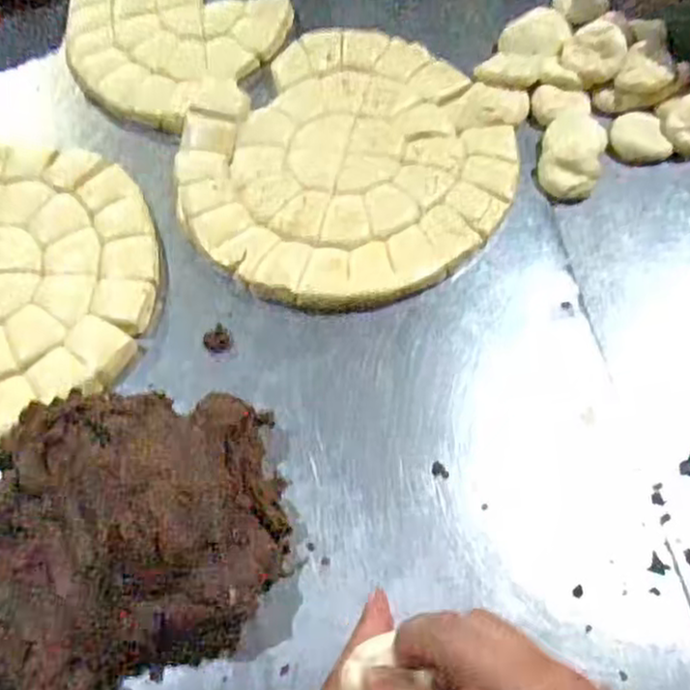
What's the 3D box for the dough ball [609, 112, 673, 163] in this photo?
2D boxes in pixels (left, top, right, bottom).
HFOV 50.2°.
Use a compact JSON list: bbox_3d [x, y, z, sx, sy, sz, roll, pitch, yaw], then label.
[{"bbox_3d":[0.310,-0.222,0.785,0.051,0.024,0.067,-8,61,-6],"label":"dough ball"}]

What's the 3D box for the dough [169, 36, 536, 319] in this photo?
[{"bbox_3d":[0.008,-0.189,0.760,0.349,0.020,0.310,-41,70,-19],"label":"dough"}]

